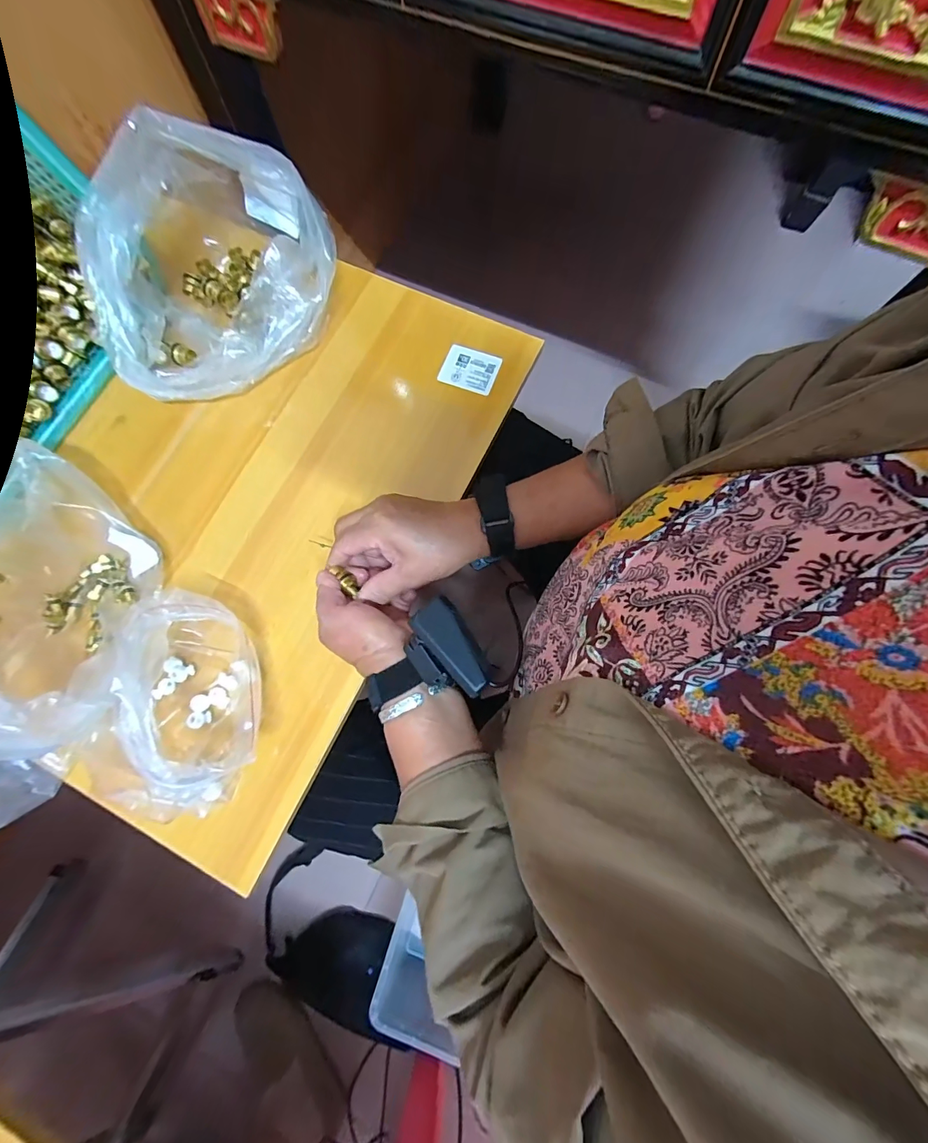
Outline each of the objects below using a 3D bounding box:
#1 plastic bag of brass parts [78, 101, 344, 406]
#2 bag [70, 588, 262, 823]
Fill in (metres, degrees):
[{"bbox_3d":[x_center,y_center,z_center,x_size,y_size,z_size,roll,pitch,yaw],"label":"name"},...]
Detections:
[{"bbox_3d":[-0.258,-0.316,0.424,0.237,0.119,0.222,-24,77,-5],"label":"plastic bag of brass parts"},{"bbox_3d":[-0.243,0.108,0.343,0.138,0.085,0.167,-16,77,-3],"label":"bag"}]

